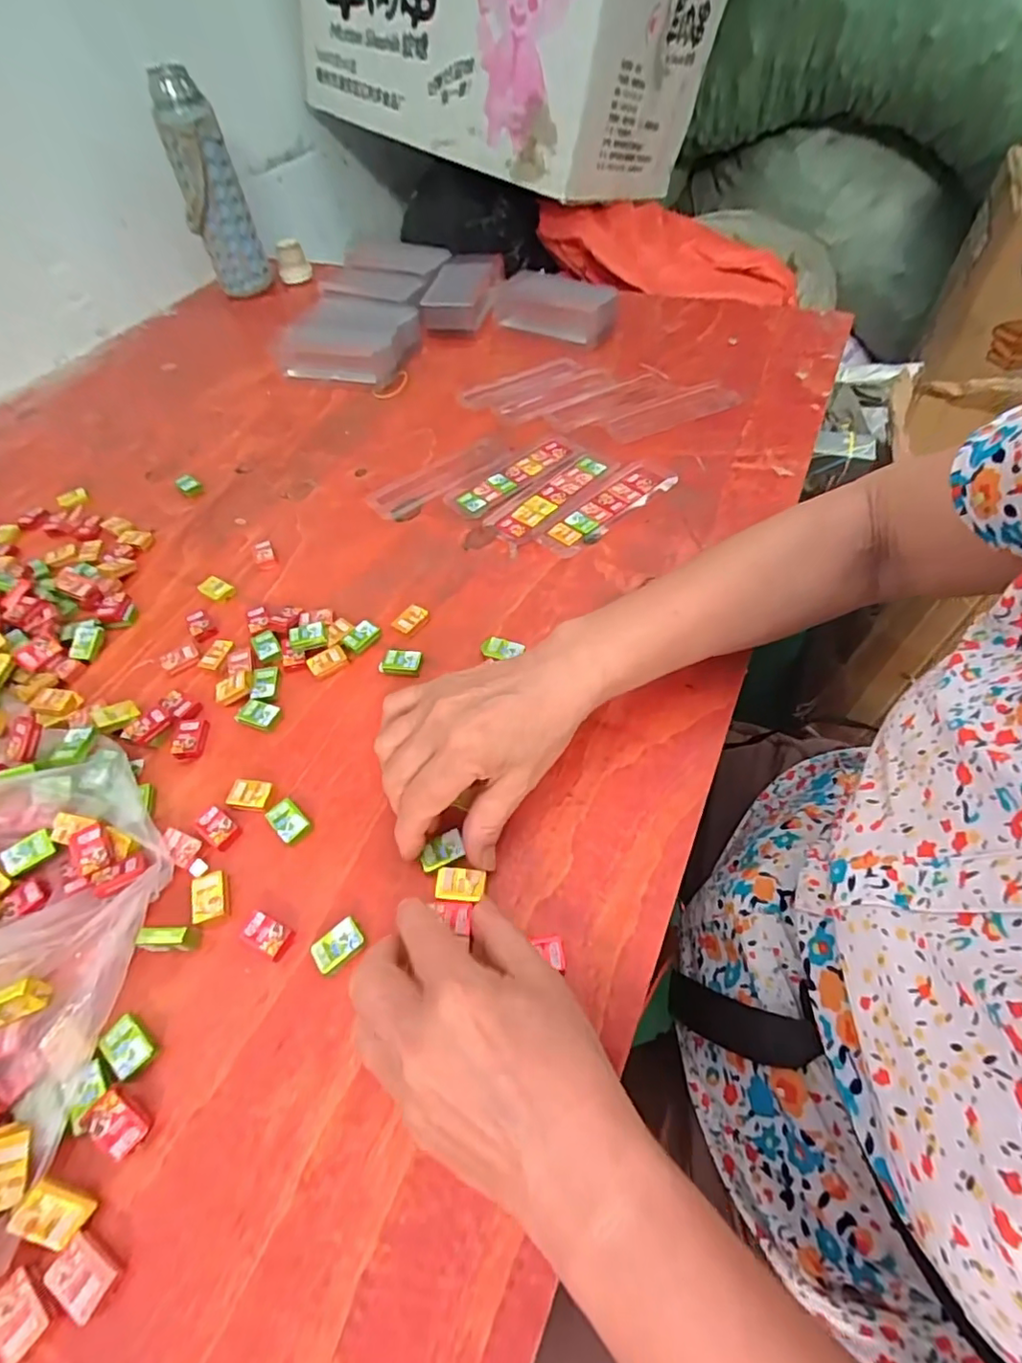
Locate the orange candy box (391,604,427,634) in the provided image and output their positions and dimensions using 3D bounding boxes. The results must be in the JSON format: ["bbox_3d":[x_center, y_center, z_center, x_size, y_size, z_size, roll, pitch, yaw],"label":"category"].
[{"bbox_3d":[-0.075,-0.046,0.419,0.018,0.006,0.025,30,62,23],"label":"orange candy box"}]

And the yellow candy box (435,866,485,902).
[{"bbox_3d":[-0.027,0.107,0.299,0.026,0.004,0.016,4,55,8],"label":"yellow candy box"}]

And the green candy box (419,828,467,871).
[{"bbox_3d":[-0.039,0.093,0.312,0.024,0.004,0.017,-18,55,-8],"label":"green candy box"}]

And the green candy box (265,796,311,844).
[{"bbox_3d":[-0.130,0.082,0.330,0.017,0.006,0.026,-39,61,-21],"label":"green candy box"}]

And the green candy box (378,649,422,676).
[{"bbox_3d":[-0.077,-0.014,0.391,0.028,0.007,0.016,5,55,9],"label":"green candy box"}]

